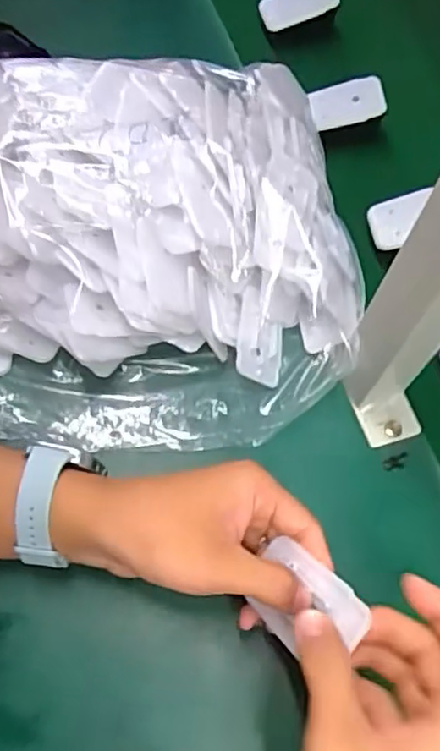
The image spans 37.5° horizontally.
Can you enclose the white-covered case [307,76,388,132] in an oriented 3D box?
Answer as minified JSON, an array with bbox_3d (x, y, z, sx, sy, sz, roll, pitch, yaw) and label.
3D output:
[{"bbox_3d":[0.109,-0.234,0.558,0.061,0.034,0.012,-8,25,23],"label":"white-covered case"}]

